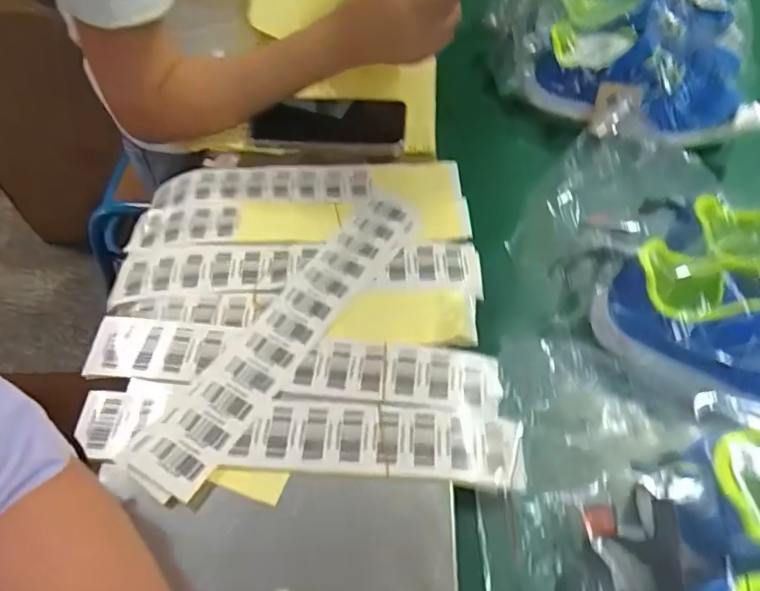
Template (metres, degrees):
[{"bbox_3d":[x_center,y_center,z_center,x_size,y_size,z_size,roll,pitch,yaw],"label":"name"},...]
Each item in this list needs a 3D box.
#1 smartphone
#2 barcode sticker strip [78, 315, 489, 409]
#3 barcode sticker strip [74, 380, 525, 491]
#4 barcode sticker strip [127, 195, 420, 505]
[{"bbox_3d":[-0.062,-0.201,0.654,0.180,0.073,0.013,2,65,5],"label":"smartphone"},{"bbox_3d":[-0.071,0.052,0.433,0.319,0.005,0.053,5,53,5],"label":"barcode sticker strip"},{"bbox_3d":[-0.056,0.096,0.399,0.311,0.010,0.060,3,53,3],"label":"barcode sticker strip"},{"bbox_3d":[-0.065,0.019,0.457,0.056,0.010,0.314,30,59,16],"label":"barcode sticker strip"}]

